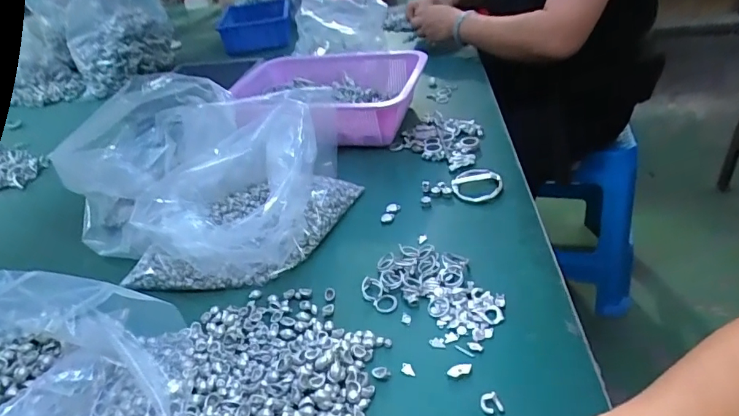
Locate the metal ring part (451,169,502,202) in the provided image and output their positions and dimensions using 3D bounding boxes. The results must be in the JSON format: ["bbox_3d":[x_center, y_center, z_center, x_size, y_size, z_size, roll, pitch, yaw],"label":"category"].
[{"bbox_3d":[0.135,-0.029,0.583,0.060,0.015,0.058,-5,35,3],"label":"metal ring part"}]

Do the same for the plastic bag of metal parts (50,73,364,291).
[{"bbox_3d":[-0.198,-0.047,0.565,0.328,0.132,0.269,-1,35,10],"label":"plastic bag of metal parts"}]

